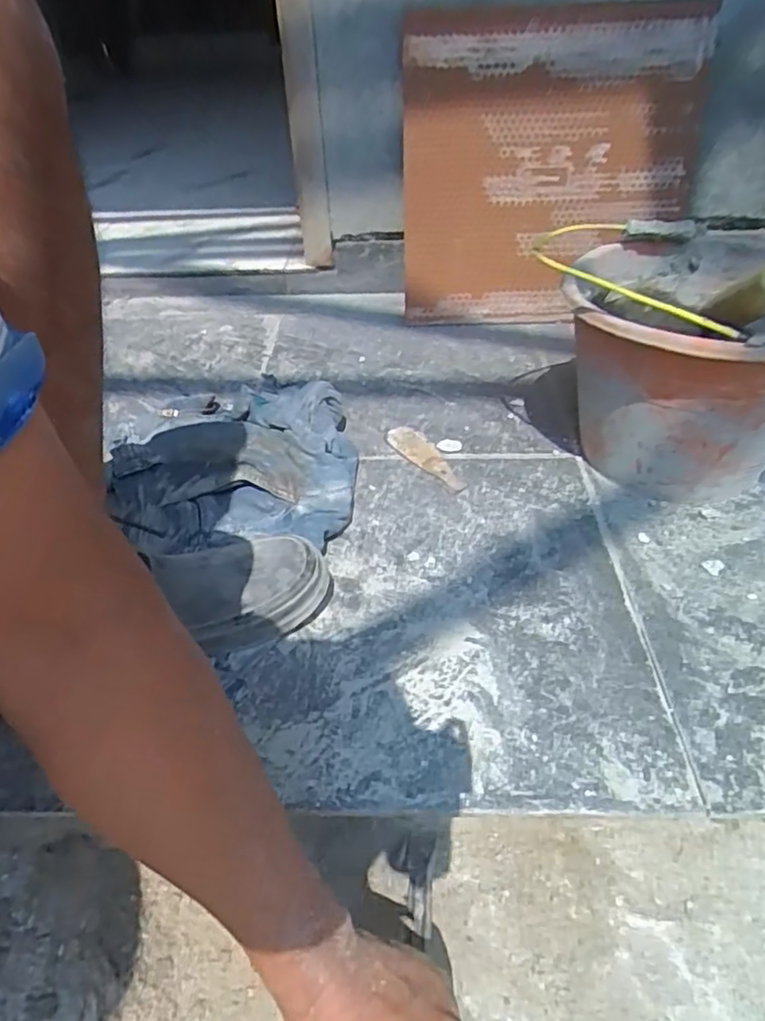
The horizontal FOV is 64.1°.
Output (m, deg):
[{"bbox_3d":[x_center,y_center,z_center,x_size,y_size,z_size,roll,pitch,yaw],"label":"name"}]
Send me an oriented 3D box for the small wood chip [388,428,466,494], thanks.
[{"bbox_3d":[0.050,-0.062,0.703,0.040,0.004,0.136,-23,46,-21],"label":"small wood chip"}]

